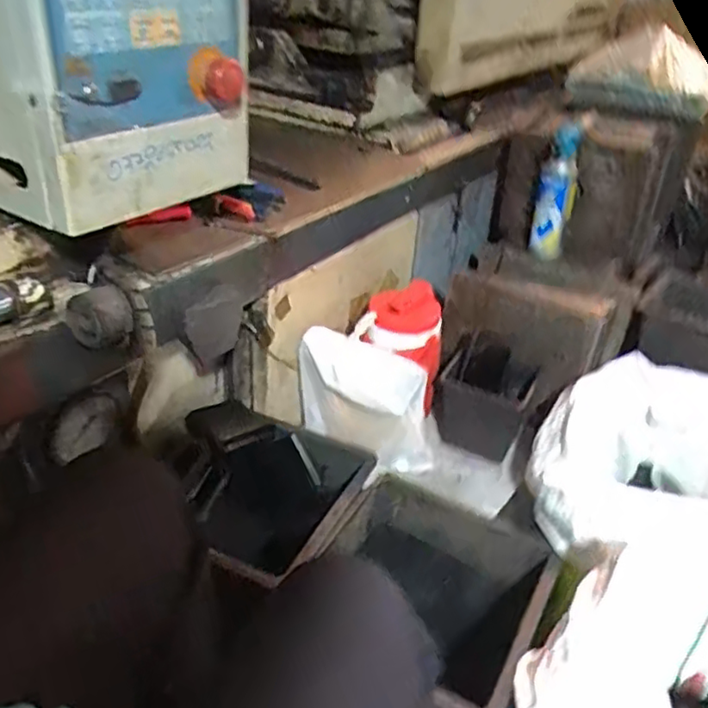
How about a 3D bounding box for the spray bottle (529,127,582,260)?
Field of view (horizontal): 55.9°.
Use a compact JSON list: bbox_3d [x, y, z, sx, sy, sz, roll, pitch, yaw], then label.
[{"bbox_3d":[0.367,-0.281,1.224,0.067,0.249,0.051,12,33,13],"label":"spray bottle"}]

